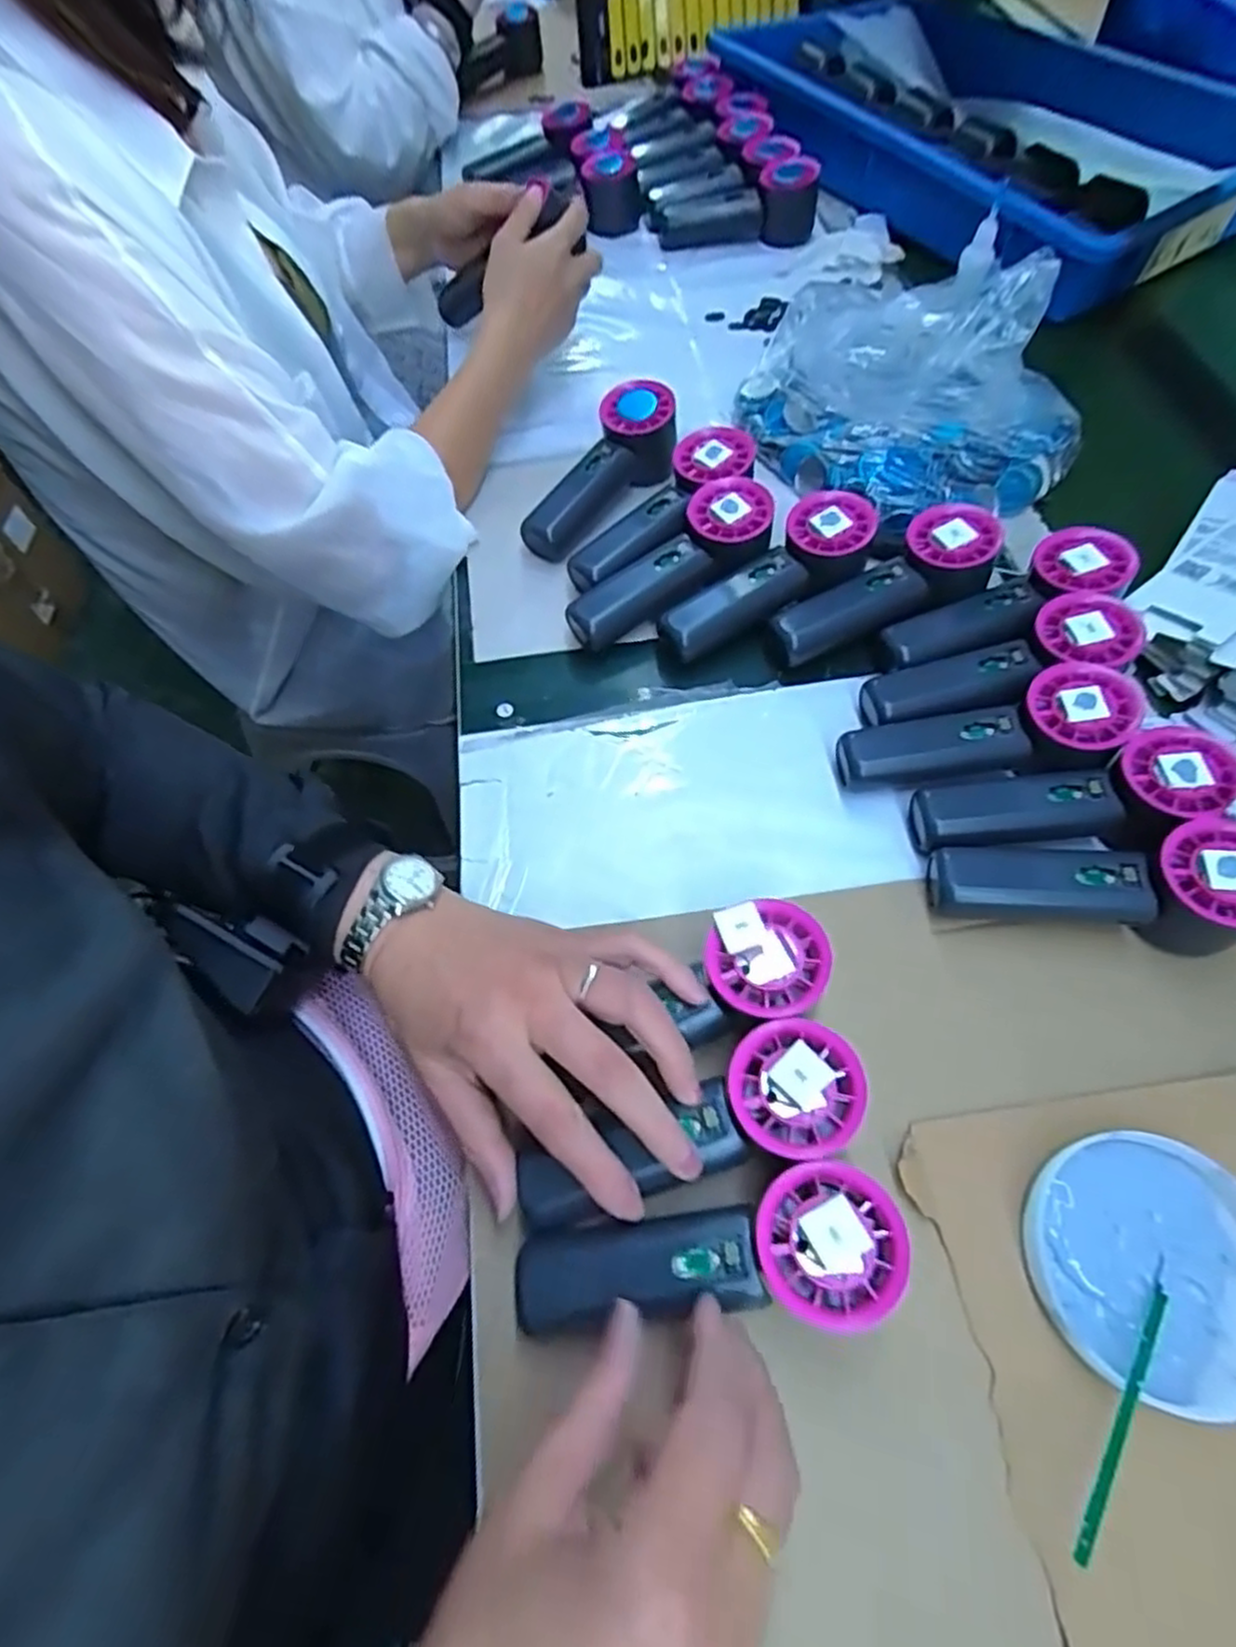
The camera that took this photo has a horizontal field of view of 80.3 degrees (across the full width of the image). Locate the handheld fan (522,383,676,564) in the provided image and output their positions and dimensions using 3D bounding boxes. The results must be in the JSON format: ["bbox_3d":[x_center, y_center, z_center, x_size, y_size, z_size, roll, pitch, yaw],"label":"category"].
[{"bbox_3d":[-0.008,-0.260,0.548,0.059,0.054,0.152,29,66,16],"label":"handheld fan"}]

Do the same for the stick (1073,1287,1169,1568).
[{"bbox_3d":[0.192,0.222,0.277,0.106,0.008,0.008,-30,63,-37],"label":"stick"}]

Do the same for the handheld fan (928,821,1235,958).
[{"bbox_3d":[0.245,0.033,0.376,0.151,0.054,0.053,3,62,3],"label":"handheld fan"}]

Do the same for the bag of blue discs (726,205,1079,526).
[{"bbox_3d":[0.223,-0.339,0.562,0.250,0.085,0.244,39,69,20],"label":"bag of blue discs"}]

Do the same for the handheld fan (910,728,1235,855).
[{"bbox_3d":[0.246,-0.008,0.400,0.154,0.052,0.059,-8,62,-3],"label":"handheld fan"}]

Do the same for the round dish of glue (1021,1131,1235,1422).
[{"bbox_3d":[0.228,0.188,0.312,0.097,0.019,0.098,-1,62,1],"label":"round dish of glue"}]

